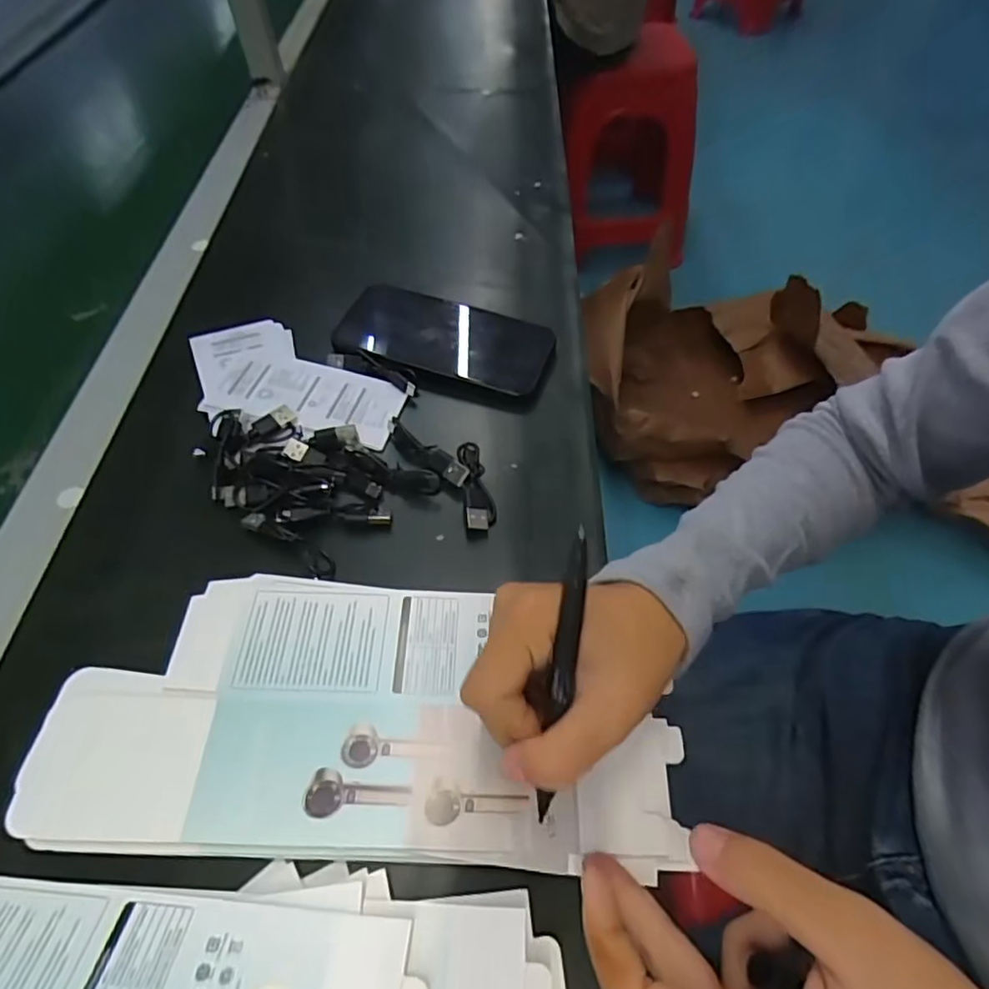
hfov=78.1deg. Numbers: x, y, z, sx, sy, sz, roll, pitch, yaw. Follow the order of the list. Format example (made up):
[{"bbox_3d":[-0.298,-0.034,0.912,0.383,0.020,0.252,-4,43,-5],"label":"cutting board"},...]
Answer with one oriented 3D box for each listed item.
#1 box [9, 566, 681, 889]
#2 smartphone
[{"bbox_3d":[-0.057,0.097,0.283,0.274,0.006,0.120,3,54,0],"label":"box"},{"bbox_3d":[-0.035,-0.116,0.432,0.148,0.009,0.074,15,56,13],"label":"smartphone"}]

